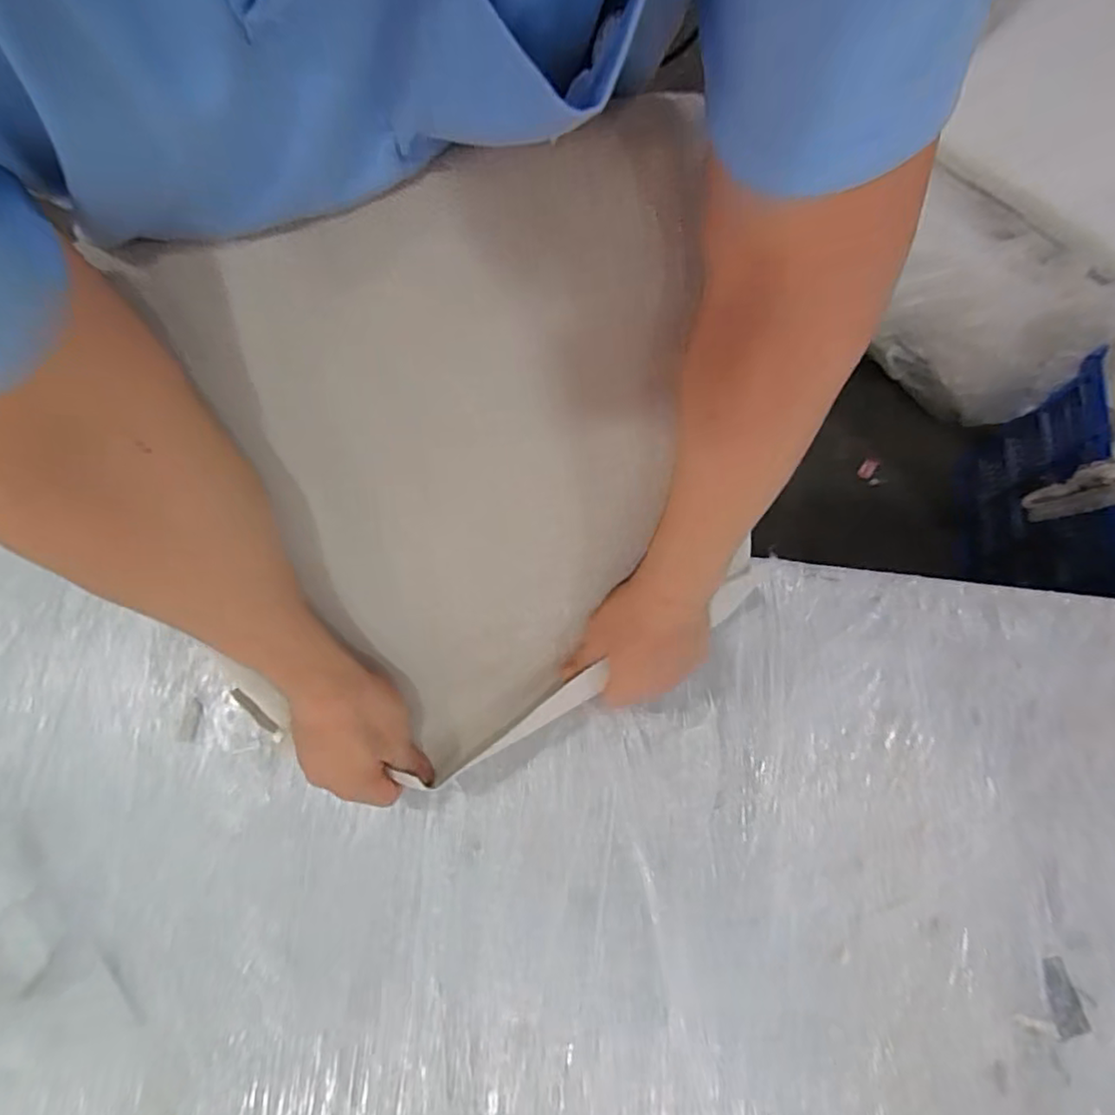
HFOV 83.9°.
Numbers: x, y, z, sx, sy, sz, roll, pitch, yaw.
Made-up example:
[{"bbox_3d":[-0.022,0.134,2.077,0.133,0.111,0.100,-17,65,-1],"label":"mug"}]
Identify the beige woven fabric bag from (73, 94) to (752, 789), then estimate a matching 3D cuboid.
[{"bbox_3d":[-0.041,-0.027,0.413,0.315,0.404,0.043,-18,42,-2],"label":"beige woven fabric bag"}]

